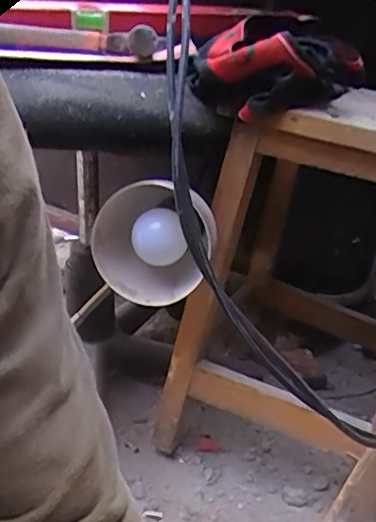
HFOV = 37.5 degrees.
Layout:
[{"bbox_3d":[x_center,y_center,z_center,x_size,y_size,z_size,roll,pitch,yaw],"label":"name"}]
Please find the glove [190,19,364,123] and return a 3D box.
[{"bbox_3d":[0.085,-0.182,0.539,0.161,0.072,0.064,10,25,11],"label":"glove"}]

